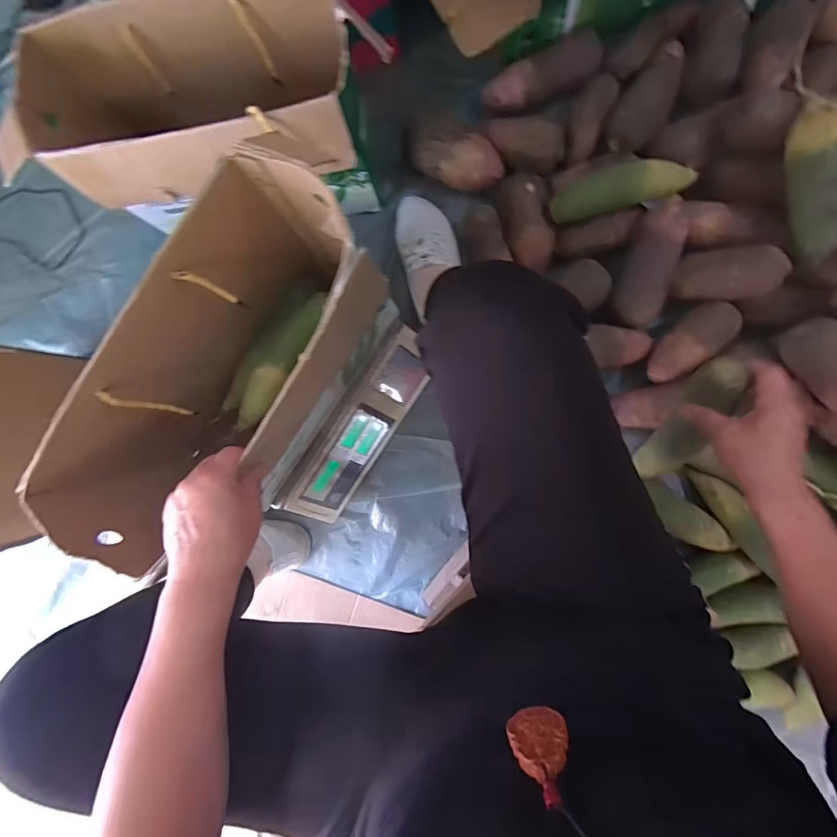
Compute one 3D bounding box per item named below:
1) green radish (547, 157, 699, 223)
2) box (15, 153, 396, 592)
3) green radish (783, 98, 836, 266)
[{"bbox_3d":[0.281,-0.320,0.594,0.190,0.053,0.057,-8,91,7],"label":"green radish"},{"bbox_3d":[-0.188,-0.037,0.474,0.172,0.224,0.377,31,96,4],"label":"box"},{"bbox_3d":[0.502,-0.291,0.532,0.057,0.055,0.182,-13,106,7],"label":"green radish"}]

